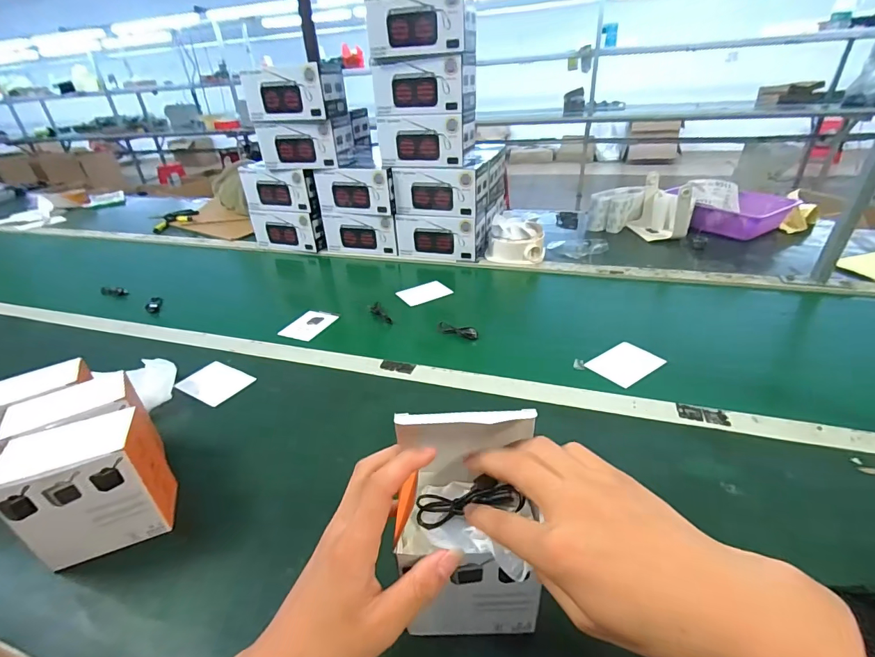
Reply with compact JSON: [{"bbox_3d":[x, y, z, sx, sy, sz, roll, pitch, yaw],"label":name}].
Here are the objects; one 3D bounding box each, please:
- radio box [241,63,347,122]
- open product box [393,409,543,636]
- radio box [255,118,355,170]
[{"bbox_3d":[-0.312,-0.517,0.905,0.191,0.096,0.118,9,33,20],"label":"radio box"},{"bbox_3d":[0.021,0.142,0.289,0.096,0.157,0.078,-1,31,4],"label":"open product box"},{"bbox_3d":[-0.305,-0.432,0.962,0.188,0.094,0.112,9,33,20],"label":"radio box"}]

